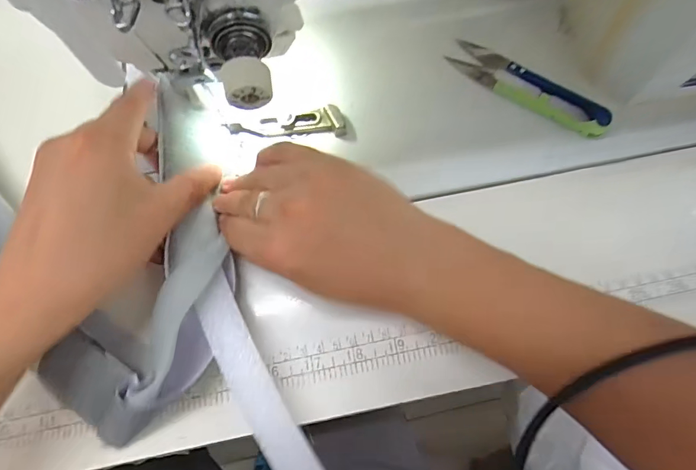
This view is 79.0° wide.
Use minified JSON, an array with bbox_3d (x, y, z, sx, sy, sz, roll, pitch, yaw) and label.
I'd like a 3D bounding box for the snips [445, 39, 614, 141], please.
[{"bbox_3d":[0.129,-0.105,0.301,0.115,0.009,0.028,35,77,9],"label":"snips"}]

